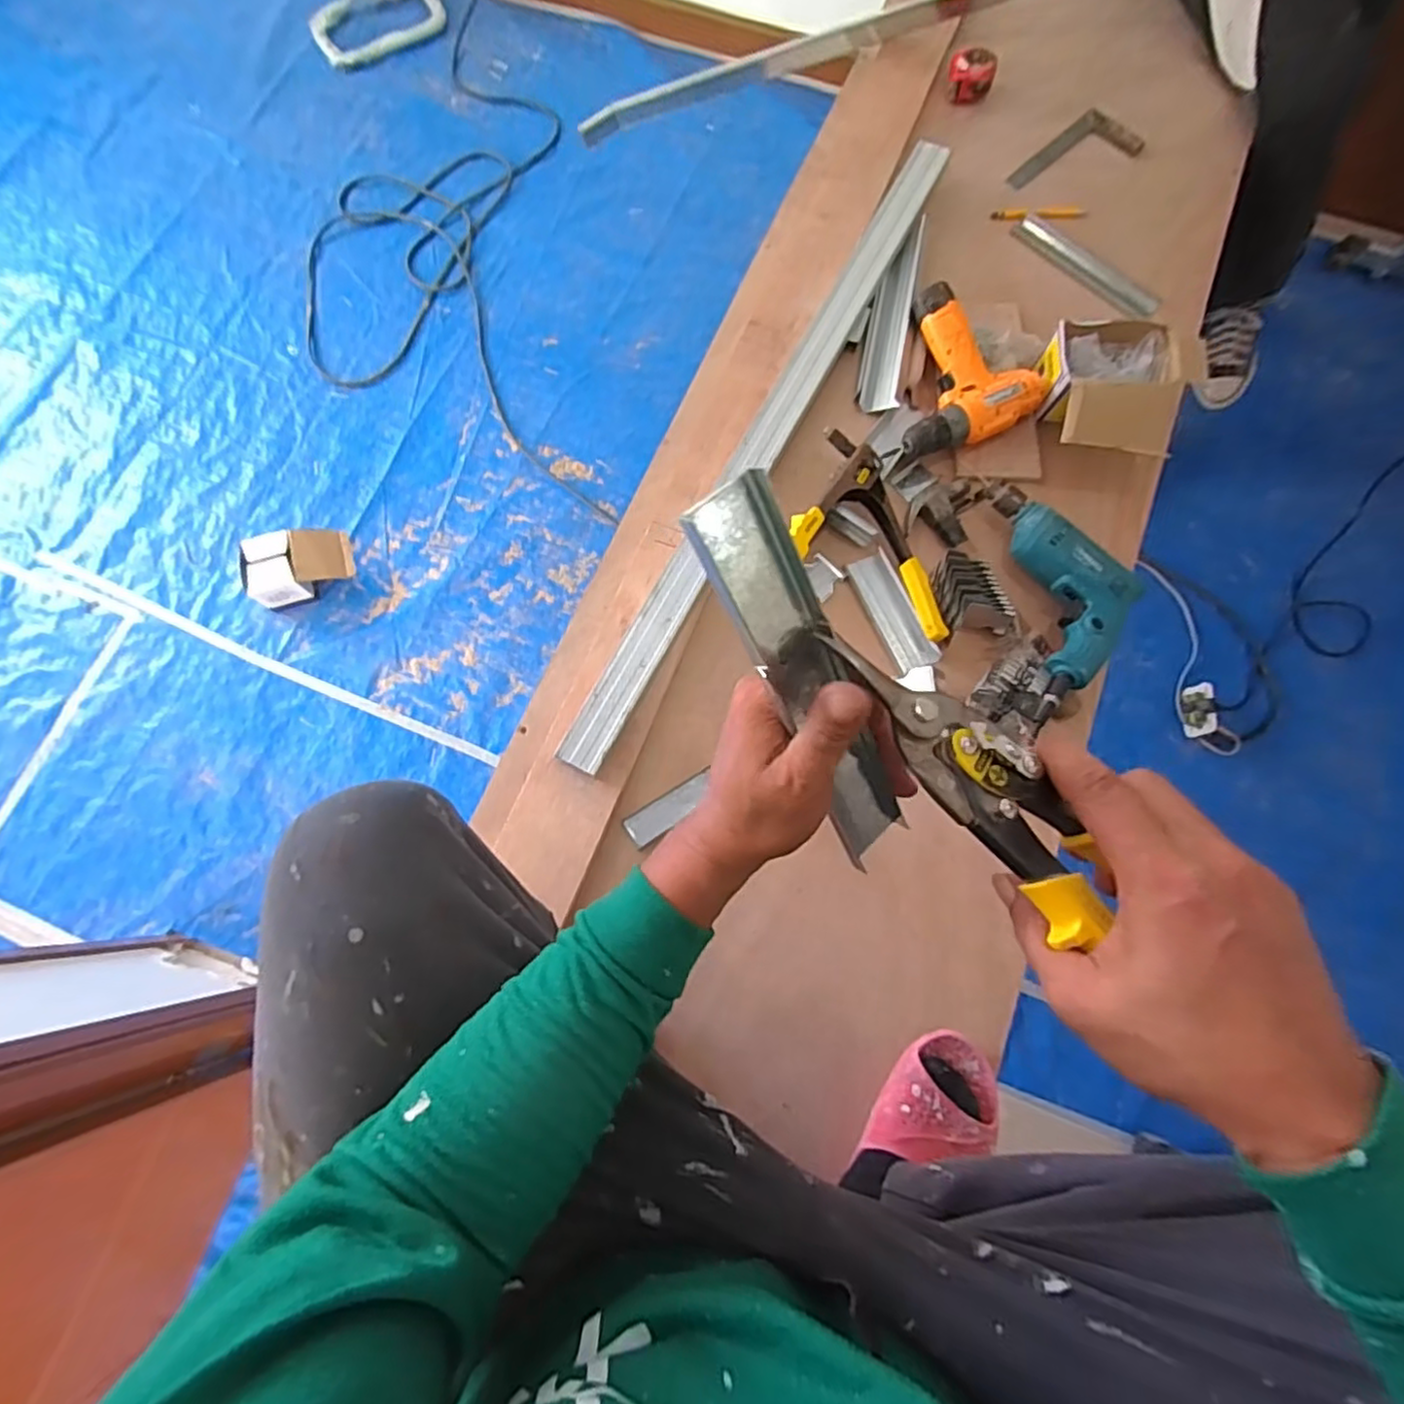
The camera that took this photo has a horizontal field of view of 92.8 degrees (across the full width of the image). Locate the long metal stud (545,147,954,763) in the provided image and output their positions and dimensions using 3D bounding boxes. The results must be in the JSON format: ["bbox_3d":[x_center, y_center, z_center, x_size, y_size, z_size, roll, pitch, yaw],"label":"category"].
[{"bbox_3d":[0.094,-0.356,0.840,0.057,0.037,0.998,27,76,7],"label":"long metal stud"}]

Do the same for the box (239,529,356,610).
[{"bbox_3d":[-0.938,-0.315,1.562,0.213,0.116,0.152,-14,77,-4],"label":"box"}]

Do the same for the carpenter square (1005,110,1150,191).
[{"bbox_3d":[0.567,-0.815,1.007,0.212,0.011,0.103,-43,81,-10],"label":"carpenter square"}]

